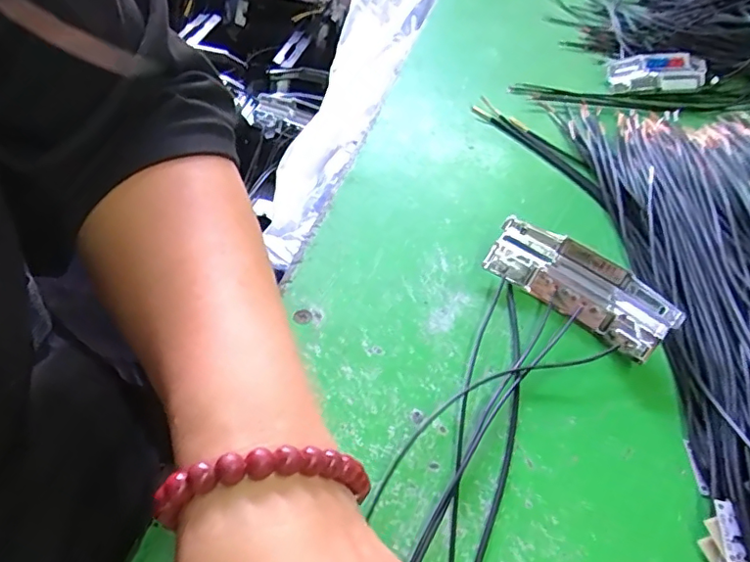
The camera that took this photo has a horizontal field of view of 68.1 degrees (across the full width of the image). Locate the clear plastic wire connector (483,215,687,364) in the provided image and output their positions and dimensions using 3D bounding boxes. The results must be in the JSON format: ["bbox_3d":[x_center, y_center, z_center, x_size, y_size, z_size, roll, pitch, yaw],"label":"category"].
[{"bbox_3d":[0.110,0.002,0.299,0.096,0.024,0.039,36,55,23],"label":"clear plastic wire connector"}]

